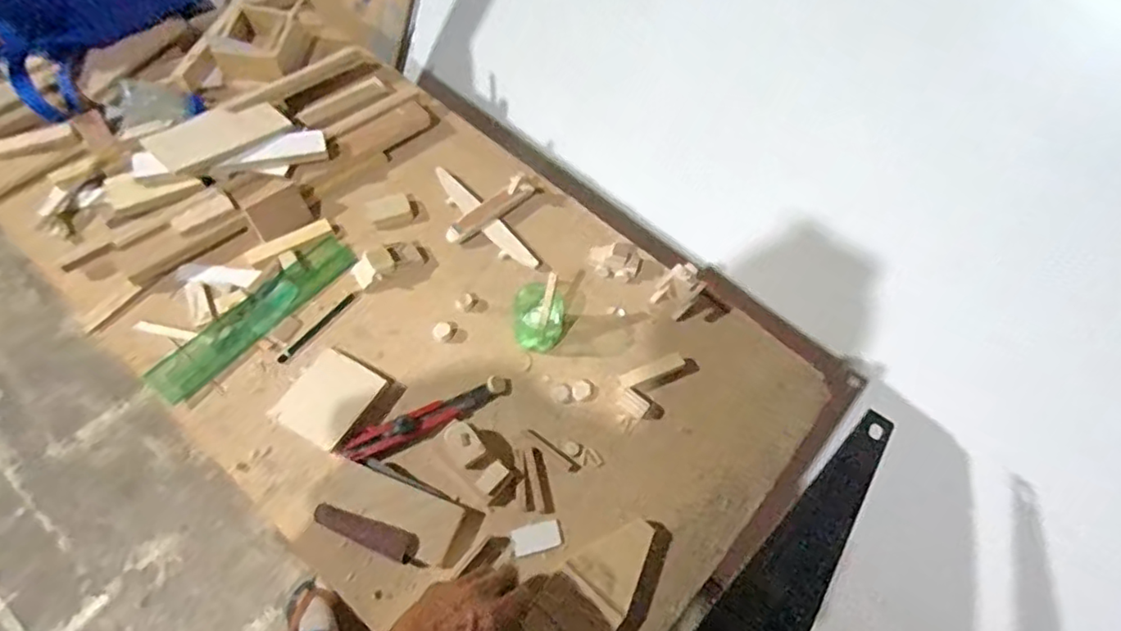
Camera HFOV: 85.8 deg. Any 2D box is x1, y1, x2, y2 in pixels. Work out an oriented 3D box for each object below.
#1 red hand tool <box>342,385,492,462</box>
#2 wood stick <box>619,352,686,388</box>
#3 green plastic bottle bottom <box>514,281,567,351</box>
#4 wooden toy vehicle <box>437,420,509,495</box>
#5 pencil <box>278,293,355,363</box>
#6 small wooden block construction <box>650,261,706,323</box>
[{"bbox_3d":[-0.156,0.118,0.669,0.163,0.012,0.031,-20,64,-14],"label":"red hand tool"},{"bbox_3d":[0.107,0.067,0.711,0.079,0.014,0.018,-19,64,-14],"label":"wood stick"},{"bbox_3d":[-0.025,0.003,0.714,0.056,0.068,0.062,8,61,1],"label":"green plastic bottle bottom"},{"bbox_3d":[-0.095,0.152,0.643,0.038,0.031,0.081,-40,71,-23],"label":"wooden toy vehicle"},{"bbox_3d":[-0.289,0.015,0.719,0.011,0.004,0.113,36,65,15],"label":"pencil"},{"bbox_3d":[0.146,-0.034,0.739,0.045,0.061,0.048,-40,71,-22],"label":"small wooden block construction"}]

